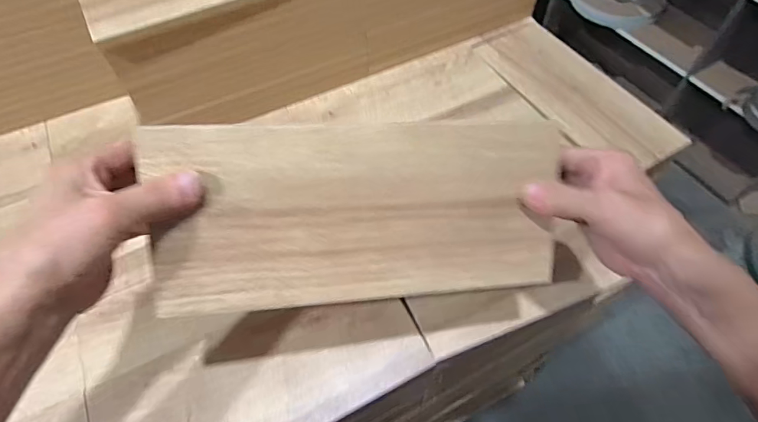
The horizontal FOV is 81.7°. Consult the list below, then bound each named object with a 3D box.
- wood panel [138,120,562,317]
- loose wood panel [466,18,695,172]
[{"bbox_3d":[-0.008,0.003,0.319,0.289,0.129,0.009,-3,14,-10],"label":"wood panel"},{"bbox_3d":[0.275,-0.175,0.624,0.132,0.010,0.306,-25,60,-15],"label":"loose wood panel"}]

